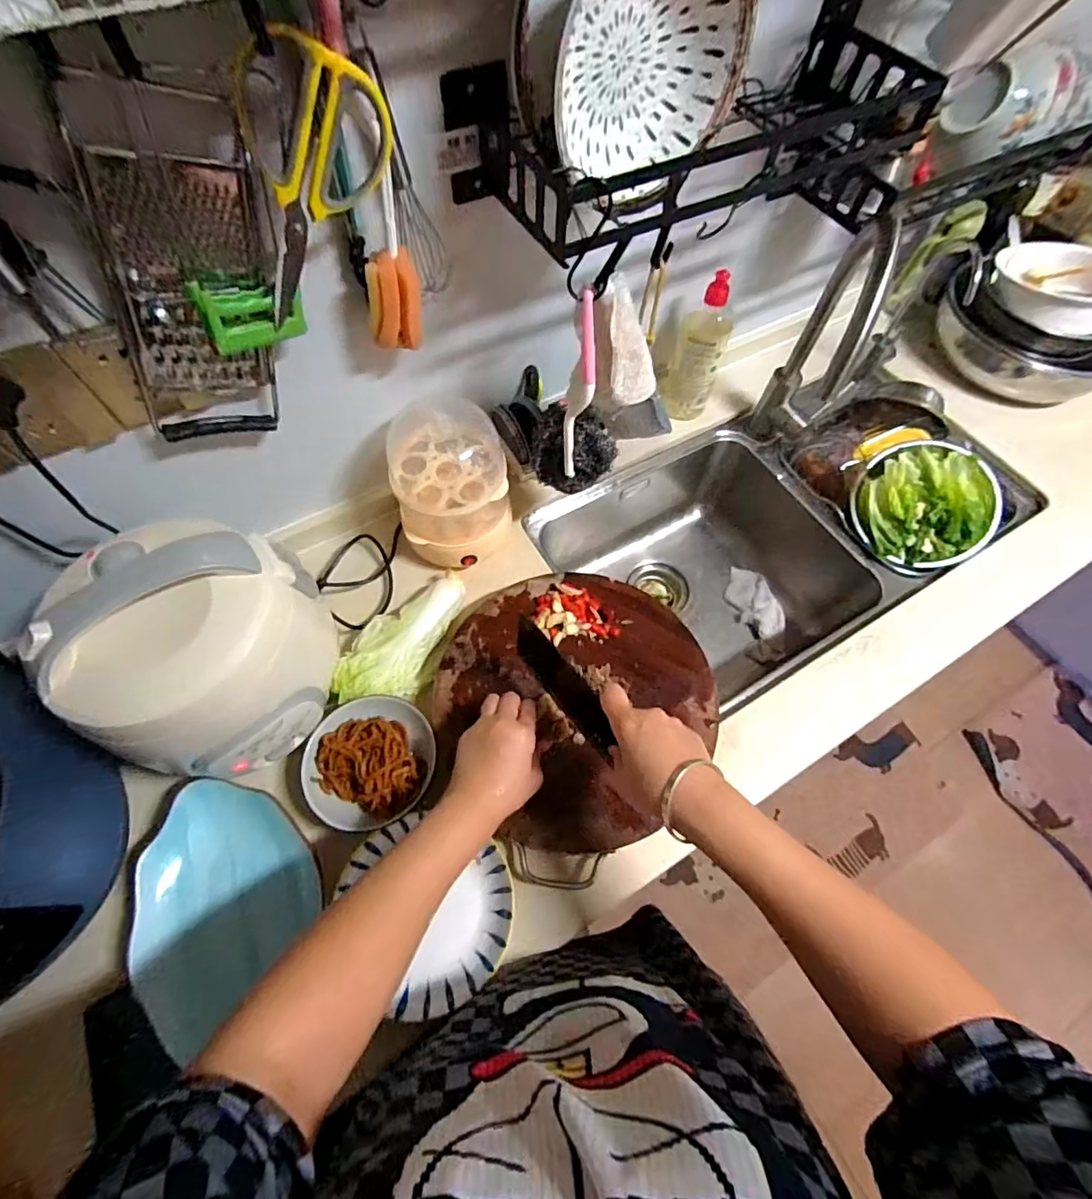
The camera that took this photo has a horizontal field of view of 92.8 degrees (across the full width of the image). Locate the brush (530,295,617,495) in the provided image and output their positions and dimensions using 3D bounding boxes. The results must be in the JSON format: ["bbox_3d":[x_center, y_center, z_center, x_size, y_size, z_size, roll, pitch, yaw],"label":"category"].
[{"bbox_3d":[0.035,-0.204,0.551,0.094,0.196,0.077,5,63,0],"label":"brush"}]

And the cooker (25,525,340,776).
[{"bbox_3d":[-0.329,0.052,0.518,0.195,0.191,0.217,-10,64,-8],"label":"cooker"}]

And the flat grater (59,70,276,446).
[{"bbox_3d":[-0.289,-0.250,0.430,0.115,0.261,0.030,-29,66,-40],"label":"flat grater"}]

